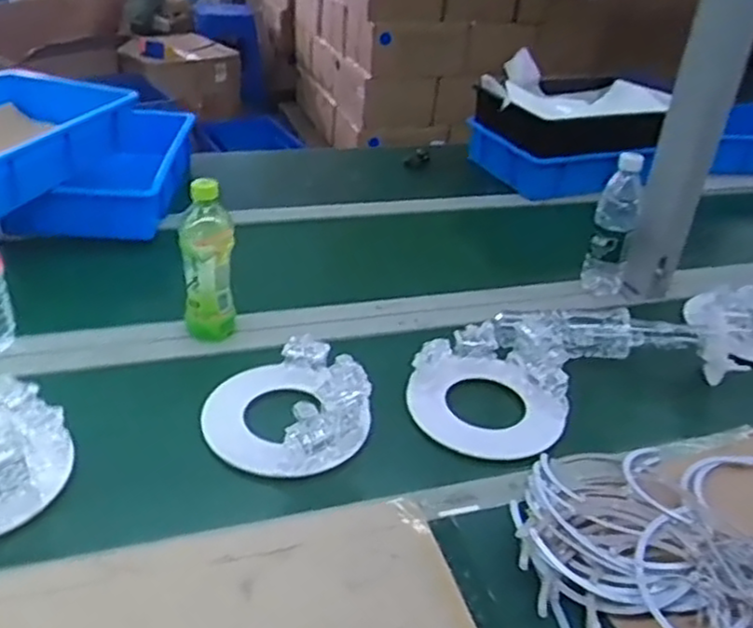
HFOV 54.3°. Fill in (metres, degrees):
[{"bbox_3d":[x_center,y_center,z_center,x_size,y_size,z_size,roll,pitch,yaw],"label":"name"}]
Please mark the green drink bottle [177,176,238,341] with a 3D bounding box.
[{"bbox_3d":[-0.215,-0.061,0.939,0.066,0.206,0.072,-2,34,-14],"label":"green drink bottle"}]

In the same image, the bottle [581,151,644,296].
[{"bbox_3d":[0.362,-0.134,1.130,0.065,0.233,0.069,24,36,24],"label":"bottle"}]

